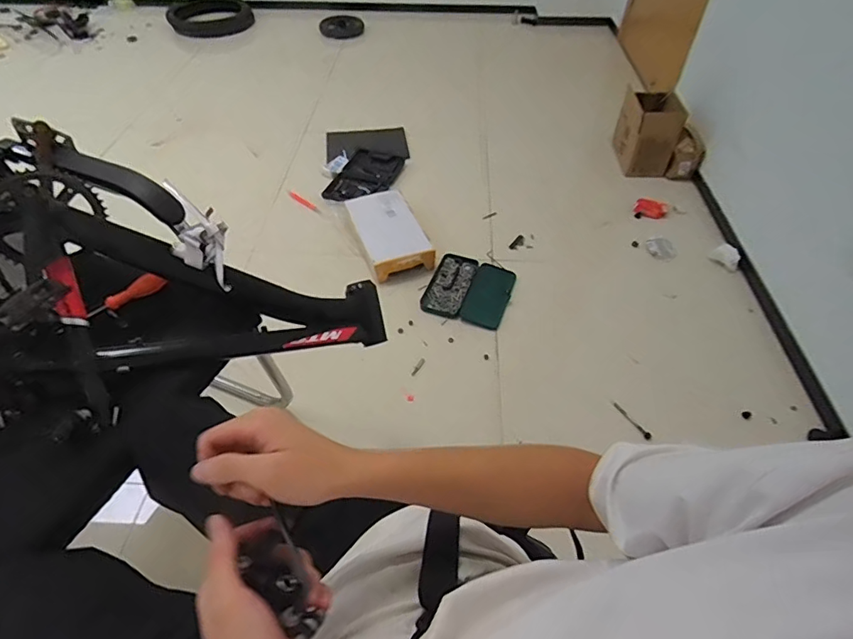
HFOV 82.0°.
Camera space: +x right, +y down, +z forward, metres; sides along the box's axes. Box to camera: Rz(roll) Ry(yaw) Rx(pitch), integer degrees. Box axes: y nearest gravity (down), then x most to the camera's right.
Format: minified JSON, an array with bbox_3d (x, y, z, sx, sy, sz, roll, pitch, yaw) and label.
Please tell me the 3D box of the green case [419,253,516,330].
[{"bbox_3d":[0.130,-0.090,1.505,0.249,0.032,0.256,16,51,10],"label":"green case"}]

